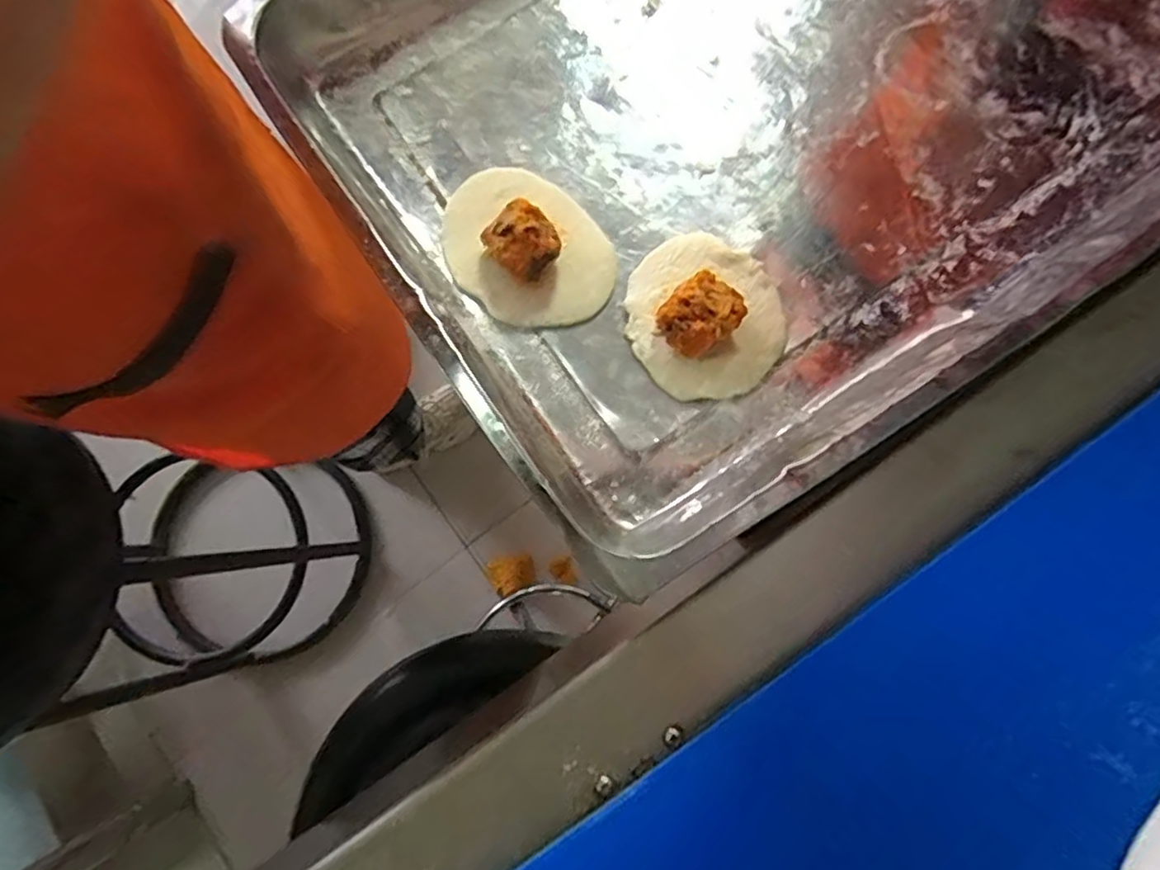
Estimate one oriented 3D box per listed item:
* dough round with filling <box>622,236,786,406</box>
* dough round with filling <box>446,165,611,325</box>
[{"bbox_3d":[0.070,-0.071,0.358,0.083,0.030,0.098,-6,82,2],"label":"dough round with filling"},{"bbox_3d":[-0.033,-0.113,0.365,0.082,0.035,0.105,-34,82,-2],"label":"dough round with filling"}]

